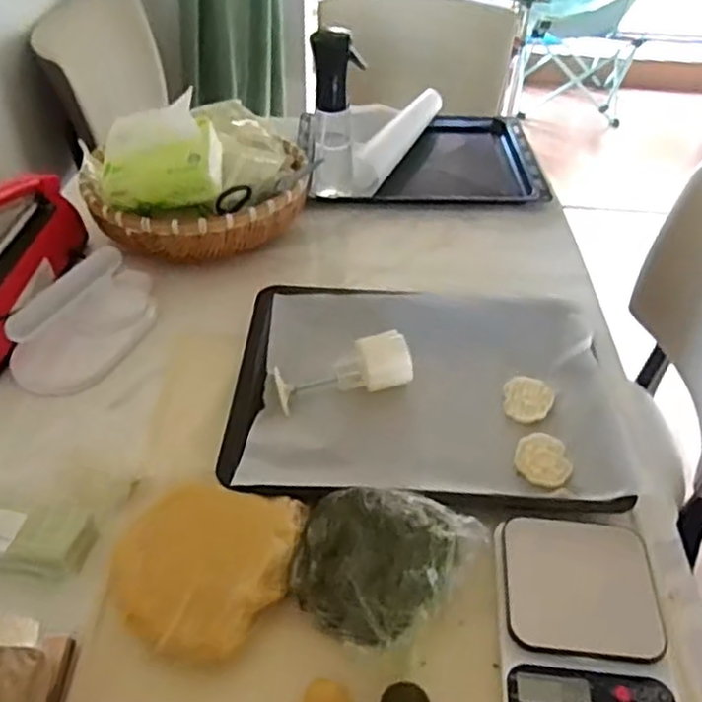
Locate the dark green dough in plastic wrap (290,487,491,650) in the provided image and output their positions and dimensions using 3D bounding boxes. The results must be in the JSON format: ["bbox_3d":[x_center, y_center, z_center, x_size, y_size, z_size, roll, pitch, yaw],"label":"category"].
[{"bbox_3d":[0.029,0.172,0.583,0.152,0.061,0.124,9,43,9],"label":"dark green dough in plastic wrap"}]

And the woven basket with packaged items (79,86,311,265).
[{"bbox_3d":[-0.191,-0.248,0.964,0.226,0.160,0.300,29,49,27],"label":"woven basket with packaged items"}]

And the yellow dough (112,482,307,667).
[{"bbox_3d":[-0.123,0.178,0.601,0.145,0.027,0.156,1,42,-1],"label":"yellow dough"}]

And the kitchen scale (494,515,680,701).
[{"bbox_3d":[0.184,0.216,0.571,0.127,0.017,0.172,2,53,6],"label":"kitchen scale"}]

